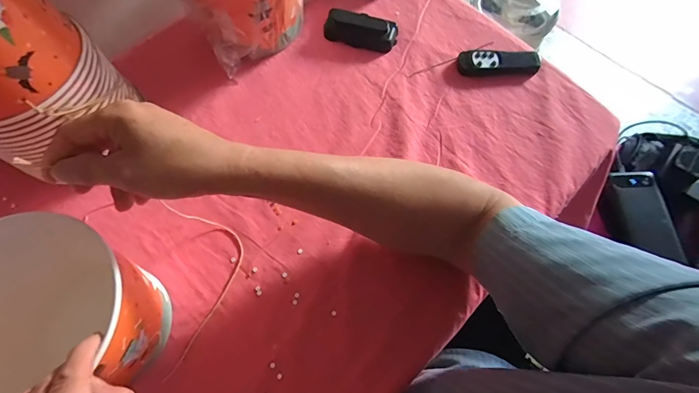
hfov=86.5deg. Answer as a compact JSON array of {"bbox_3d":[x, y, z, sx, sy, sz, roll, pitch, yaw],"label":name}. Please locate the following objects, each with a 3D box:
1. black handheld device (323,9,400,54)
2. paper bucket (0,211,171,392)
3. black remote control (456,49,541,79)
[{"bbox_3d":[0.016,-0.250,0.553,0.107,0.022,0.042,18,68,7],"label":"black handheld device"},{"bbox_3d":[-0.257,0.107,0.334,0.158,0.139,0.150,-18,68,-8],"label":"paper bucket"},{"bbox_3d":[0.215,-0.192,0.535,0.114,0.016,0.042,0,67,0],"label":"black remote control"}]

